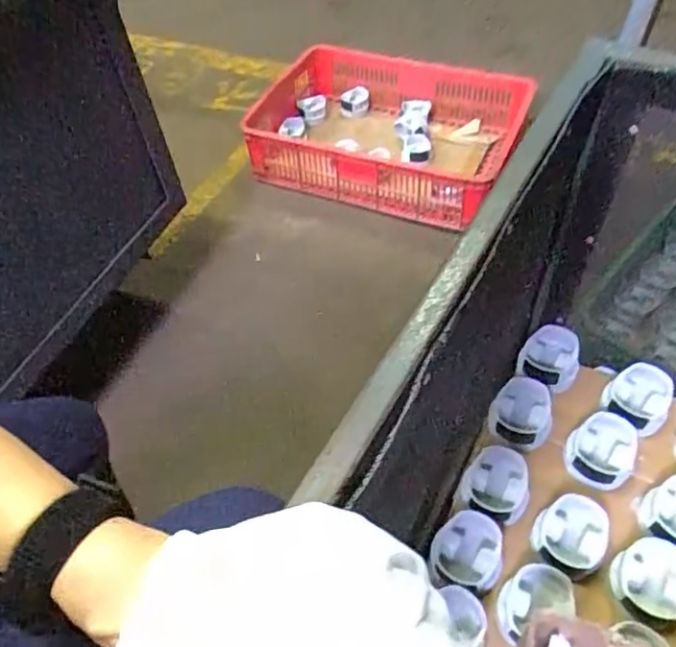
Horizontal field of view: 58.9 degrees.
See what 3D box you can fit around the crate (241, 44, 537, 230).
[{"bbox_3d":[0.124,-0.508,1.523,0.643,0.173,0.499,18,55,17],"label":"crate"}]

